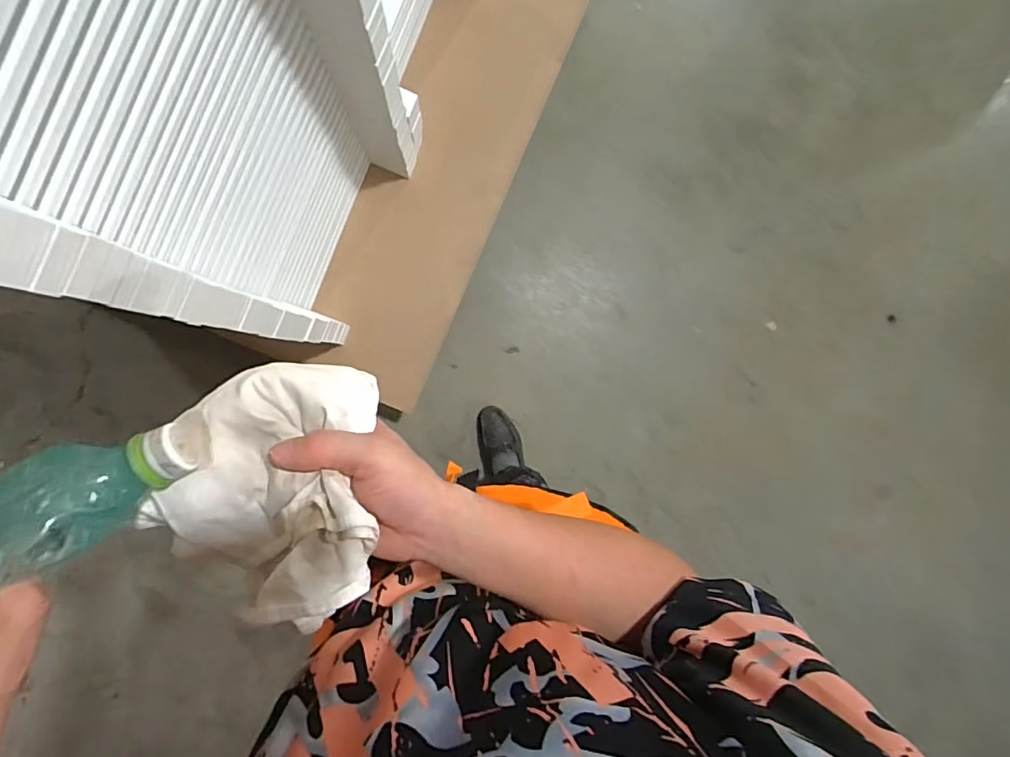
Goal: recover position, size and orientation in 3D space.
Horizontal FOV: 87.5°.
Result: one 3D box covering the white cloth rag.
[{"bbox_3d":[-0.142,0.063,0.313,0.127,0.053,0.141,5,92,-8],"label":"white cloth rag"}]

